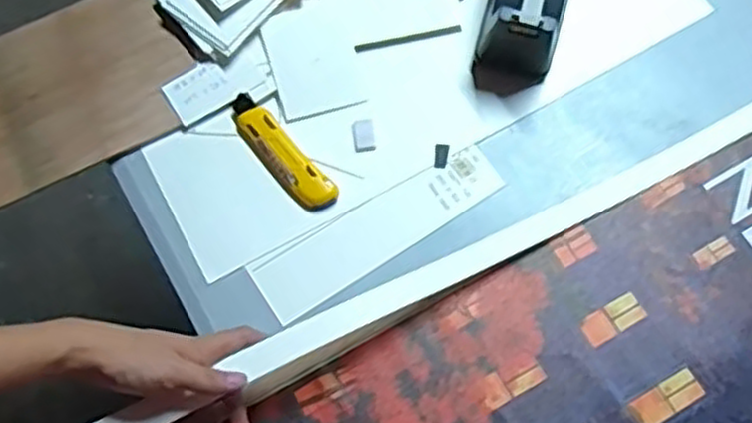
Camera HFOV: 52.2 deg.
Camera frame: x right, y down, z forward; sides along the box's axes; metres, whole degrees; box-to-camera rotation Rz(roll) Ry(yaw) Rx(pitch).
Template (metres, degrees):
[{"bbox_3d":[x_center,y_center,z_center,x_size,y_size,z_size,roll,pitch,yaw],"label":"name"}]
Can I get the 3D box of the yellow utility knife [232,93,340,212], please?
[{"bbox_3d":[-0.096,-0.059,0.768,0.040,0.018,0.144,-39,73,-12],"label":"yellow utility knife"}]

